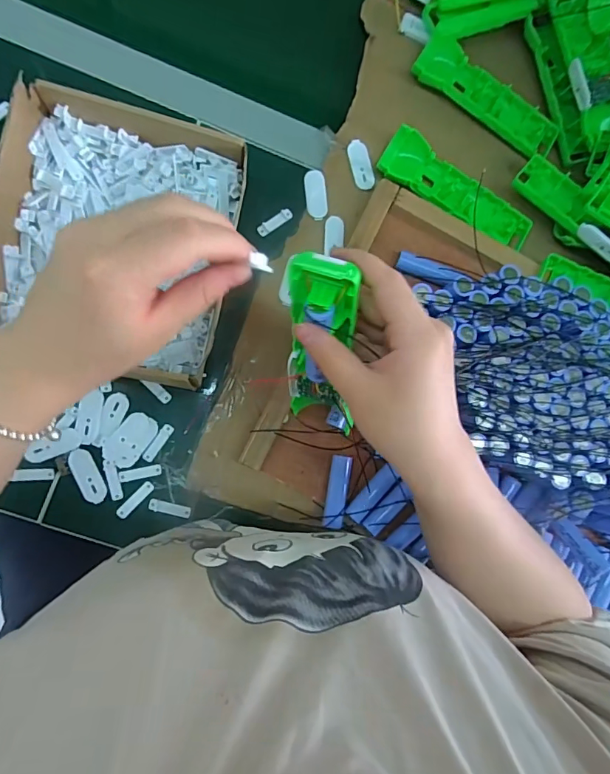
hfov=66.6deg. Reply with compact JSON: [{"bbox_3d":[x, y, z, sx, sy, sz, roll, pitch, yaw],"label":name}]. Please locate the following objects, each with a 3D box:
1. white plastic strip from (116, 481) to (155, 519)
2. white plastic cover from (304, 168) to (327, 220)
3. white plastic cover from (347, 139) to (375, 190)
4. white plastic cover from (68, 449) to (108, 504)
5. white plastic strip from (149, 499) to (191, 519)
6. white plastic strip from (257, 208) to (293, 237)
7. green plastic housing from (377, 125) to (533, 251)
[{"bbox_3d":[-0.152,0.101,0.416,0.010,0.004,0.039,46,72,-9],"label":"white plastic strip"},{"bbox_3d":[0.011,-0.187,0.454,0.021,0.006,0.051,-5,86,-8],"label":"white plastic cover"},{"bbox_3d":[0.056,-0.221,0.461,0.020,0.004,0.050,-15,88,-8],"label":"white plastic cover"},{"bbox_3d":[-0.194,0.080,0.415,0.021,0.006,0.050,-23,89,-9],"label":"white plastic cover"},{"bbox_3d":[-0.123,0.111,0.423,0.037,0.004,0.010,16,70,-10],"label":"white plastic strip"},{"bbox_3d":[-0.029,-0.160,0.450,0.039,0.004,0.011,-36,91,-9],"label":"white plastic strip"},{"bbox_3d":[0.155,-0.196,0.464,0.164,0.020,0.056,26,83,-5],"label":"green plastic housing"}]

